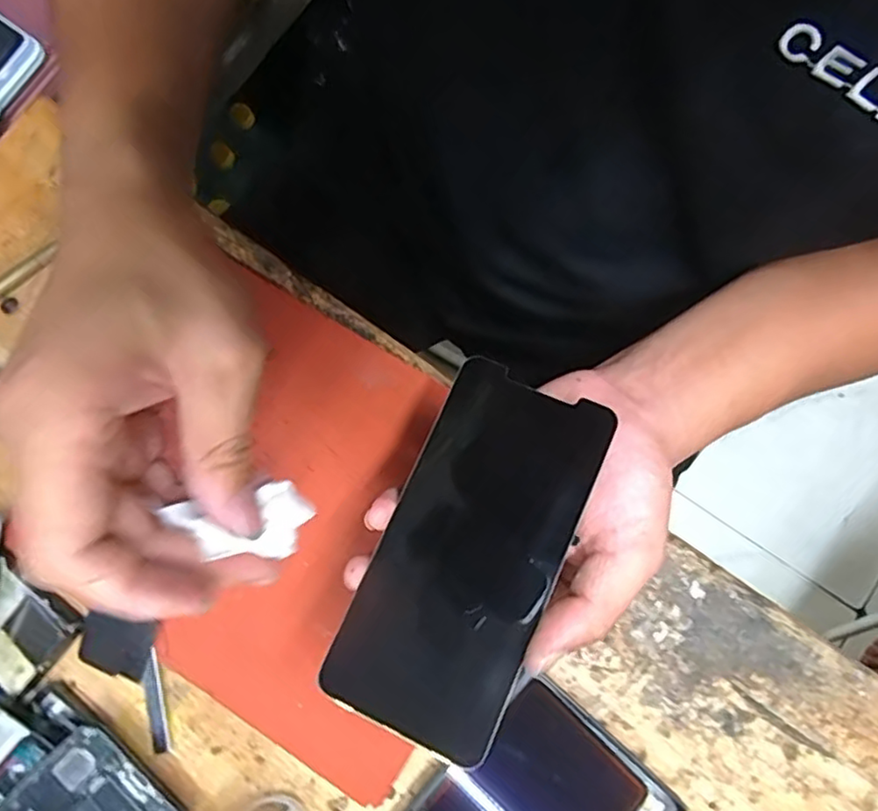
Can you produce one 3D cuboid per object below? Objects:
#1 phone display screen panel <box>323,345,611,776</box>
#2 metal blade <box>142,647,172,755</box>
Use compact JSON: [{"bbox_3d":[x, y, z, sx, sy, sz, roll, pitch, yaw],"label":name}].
[{"bbox_3d":[0.012,0.058,0.257,0.069,0.008,0.146,23,77,7],"label":"phone display screen panel"},{"bbox_3d":[-0.149,0.155,0.332,0.009,0.006,0.051,-13,75,-2],"label":"metal blade"}]

